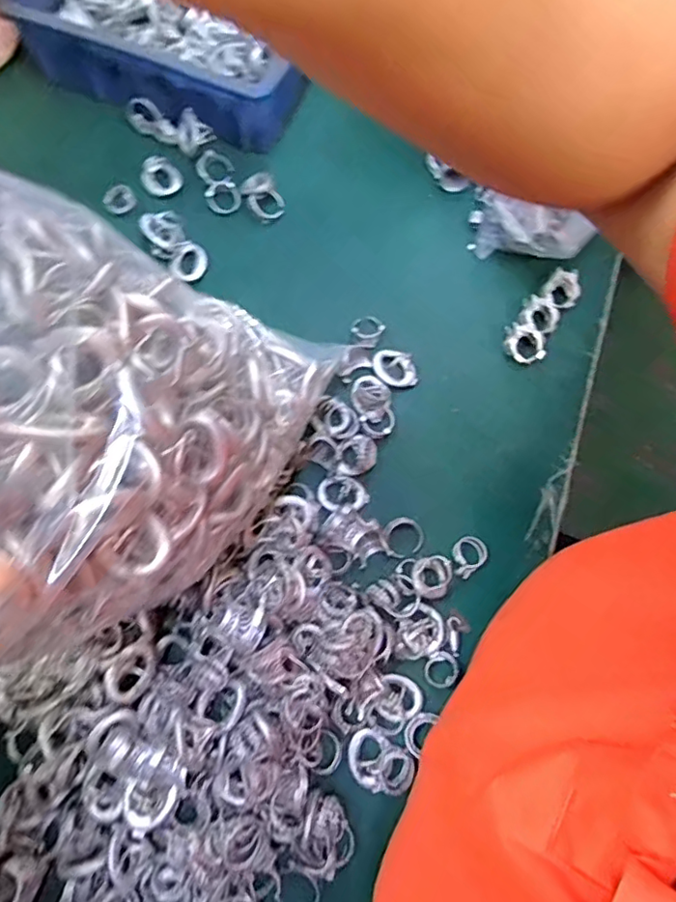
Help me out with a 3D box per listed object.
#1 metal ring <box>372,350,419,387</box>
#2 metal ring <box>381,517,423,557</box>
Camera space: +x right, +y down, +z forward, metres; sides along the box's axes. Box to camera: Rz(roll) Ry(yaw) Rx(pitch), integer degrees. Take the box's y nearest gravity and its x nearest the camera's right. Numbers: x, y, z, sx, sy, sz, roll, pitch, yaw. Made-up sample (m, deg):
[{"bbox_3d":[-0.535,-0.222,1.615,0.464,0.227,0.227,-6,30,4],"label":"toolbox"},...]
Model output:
[{"bbox_3d":[0.045,-0.065,0.439,0.036,0.007,0.029,16,75,3],"label":"metal ring"},{"bbox_3d":[0.047,0.062,0.406,0.030,0.010,0.027,-9,75,-4],"label":"metal ring"}]

